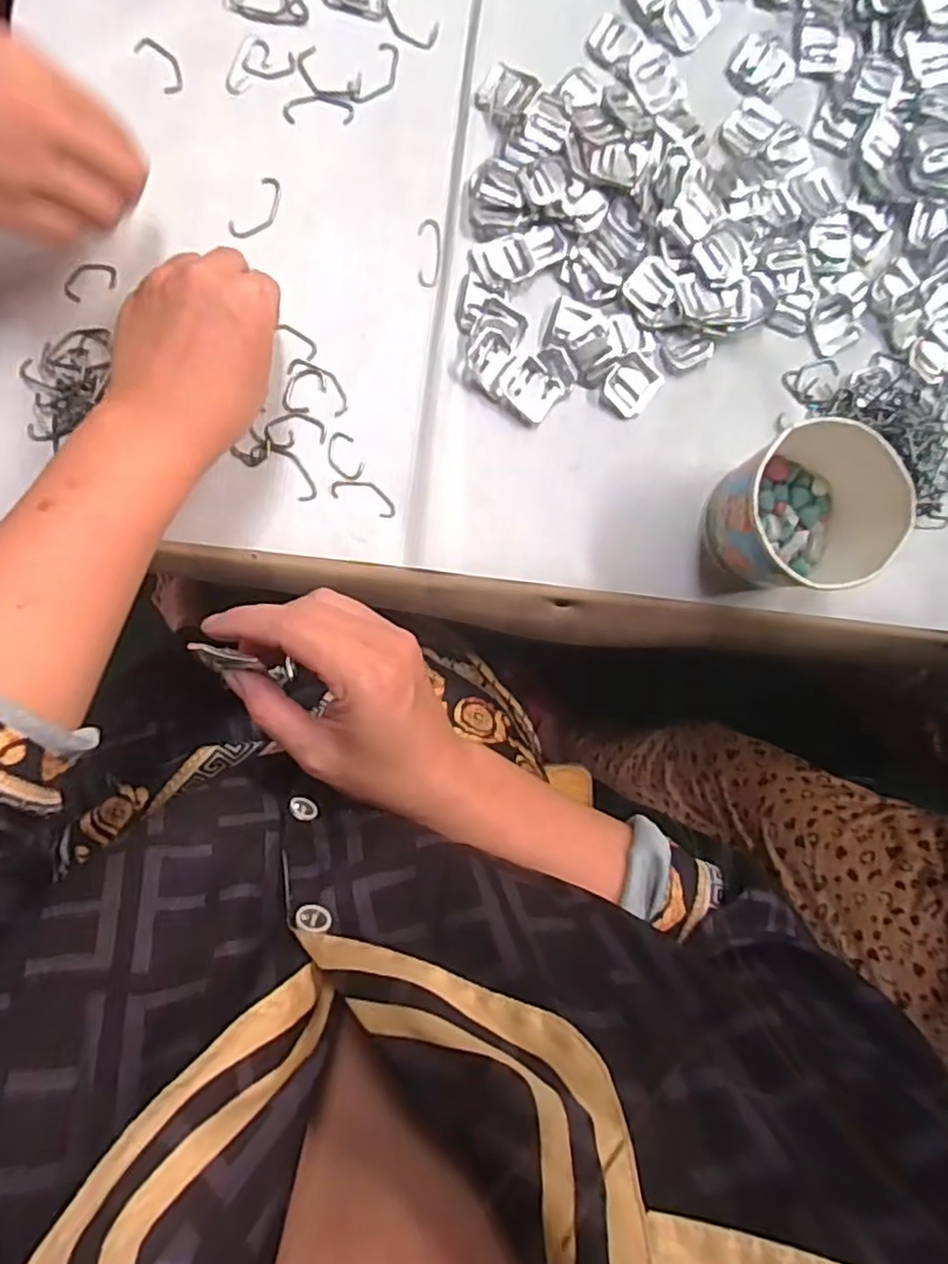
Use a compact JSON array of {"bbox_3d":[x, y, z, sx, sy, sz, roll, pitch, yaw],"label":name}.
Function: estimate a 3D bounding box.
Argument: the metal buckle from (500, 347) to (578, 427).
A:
[{"bbox_3d":[0.038,-0.151,0.415,0.034,0.007,0.044,40,86,-5],"label":"metal buckle"}]

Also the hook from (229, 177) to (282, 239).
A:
[{"bbox_3d":[-0.125,-0.246,0.403,0.018,0.004,0.041,35,87,-5],"label":"hook"}]

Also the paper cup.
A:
[{"bbox_3d":[0.184,-0.068,0.397,0.088,0.070,0.086,-1,90,-6],"label":"paper cup"}]

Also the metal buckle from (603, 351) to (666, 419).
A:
[{"bbox_3d":[0.097,-0.152,0.423,0.028,0.005,0.035,39,86,-5],"label":"metal buckle"}]

